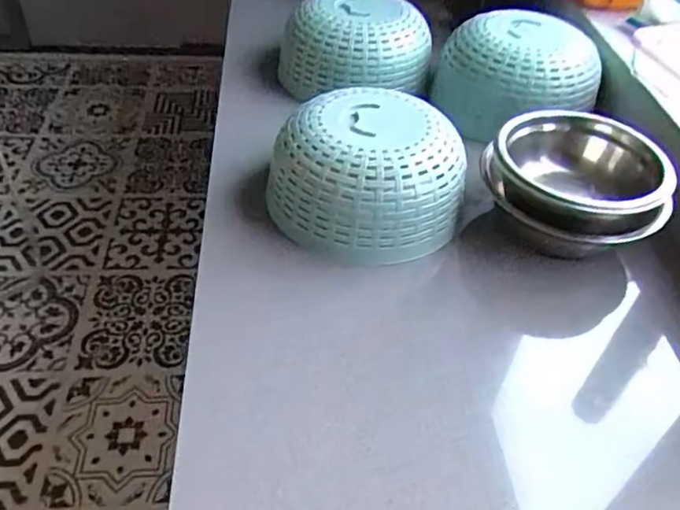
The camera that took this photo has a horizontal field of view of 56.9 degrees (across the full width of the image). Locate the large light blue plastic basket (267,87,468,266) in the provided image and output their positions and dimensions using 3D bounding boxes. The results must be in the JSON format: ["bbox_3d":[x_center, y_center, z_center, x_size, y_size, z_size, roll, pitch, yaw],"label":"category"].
[{"bbox_3d":[0.033,-0.091,0.722,0.215,0.120,0.185,16,45,11],"label":"large light blue plastic basket"}]

